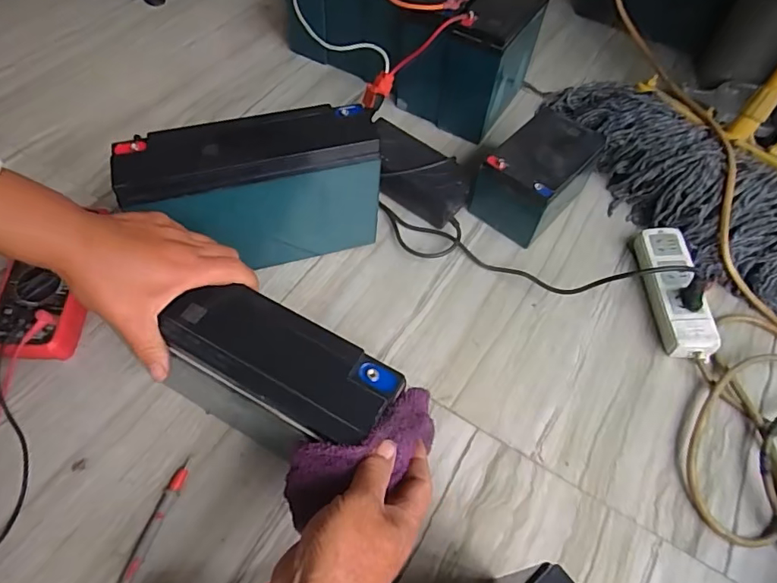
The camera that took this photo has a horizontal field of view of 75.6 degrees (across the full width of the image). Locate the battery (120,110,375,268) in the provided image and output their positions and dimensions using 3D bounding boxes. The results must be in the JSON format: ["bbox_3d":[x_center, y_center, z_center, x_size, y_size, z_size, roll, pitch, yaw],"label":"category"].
[{"bbox_3d":[-0.140,-0.108,0.581,0.272,0.174,0.086,-14,57,-12],"label":"battery"}]

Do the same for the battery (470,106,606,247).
[{"bbox_3d":[0.205,-0.162,0.683,0.104,0.103,0.173,38,62,21],"label":"battery"}]

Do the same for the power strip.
[{"bbox_3d":[0.355,-0.003,0.625,0.060,0.041,0.176,1,55,-2],"label":"power strip"}]

